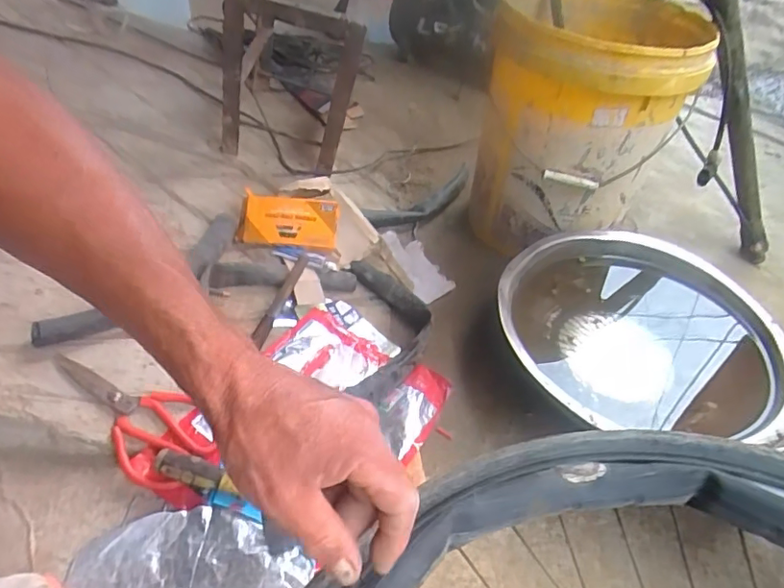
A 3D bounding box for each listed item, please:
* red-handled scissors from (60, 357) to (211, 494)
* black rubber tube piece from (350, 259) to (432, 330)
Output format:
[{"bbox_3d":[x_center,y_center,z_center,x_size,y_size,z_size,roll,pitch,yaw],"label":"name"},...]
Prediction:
[{"bbox_3d":[-0.277,0.124,0.593,0.183,0.023,0.090,38,52,13],"label":"red-handled scissors"},{"bbox_3d":[0.003,0.004,0.818,0.157,0.042,0.041,34,52,29],"label":"black rubber tube piece"}]

